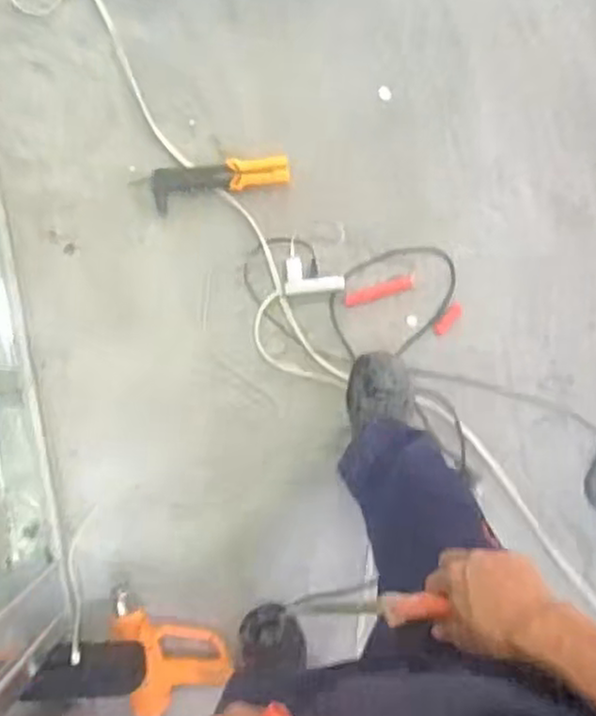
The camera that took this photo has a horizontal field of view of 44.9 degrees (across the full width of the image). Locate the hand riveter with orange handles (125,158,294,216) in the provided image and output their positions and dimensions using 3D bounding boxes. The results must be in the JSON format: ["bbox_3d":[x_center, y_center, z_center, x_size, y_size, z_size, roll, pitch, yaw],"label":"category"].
[{"bbox_3d":[-0.155,-0.336,1.352,0.285,0.038,0.081,-12,89,-3],"label":"hand riveter with orange handles"}]

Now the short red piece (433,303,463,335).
[{"bbox_3d":[0.291,-0.074,1.388,0.028,0.005,0.073,41,87,-1],"label":"short red piece"}]

